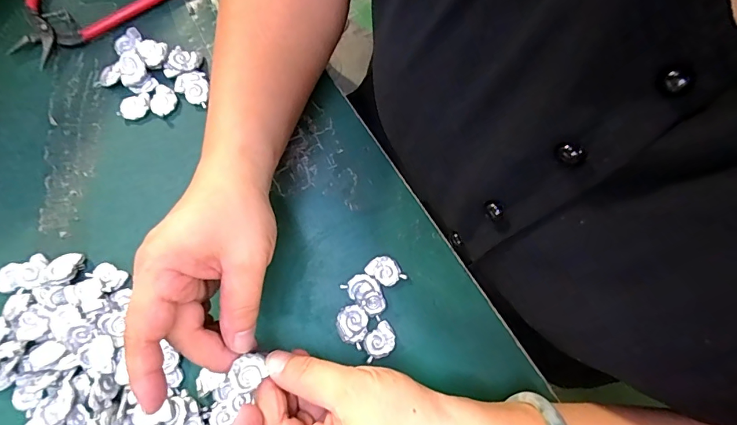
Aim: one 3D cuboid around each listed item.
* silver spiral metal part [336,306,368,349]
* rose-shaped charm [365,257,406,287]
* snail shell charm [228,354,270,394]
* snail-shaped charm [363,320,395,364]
[{"bbox_3d":[-0.011,0.076,0.286,0.020,0.009,0.026,11,78,3],"label":"silver spiral metal part"},{"bbox_3d":[0.012,0.041,0.297,0.025,0.004,0.018,39,80,8],"label":"rose-shaped charm"},{"bbox_3d":[-0.067,0.088,0.234,0.018,0.009,0.018,-35,80,-7],"label":"snail shell charm"},{"bbox_3d":[0.007,0.087,0.286,0.022,0.004,0.020,-25,78,-5],"label":"snail-shaped charm"}]

